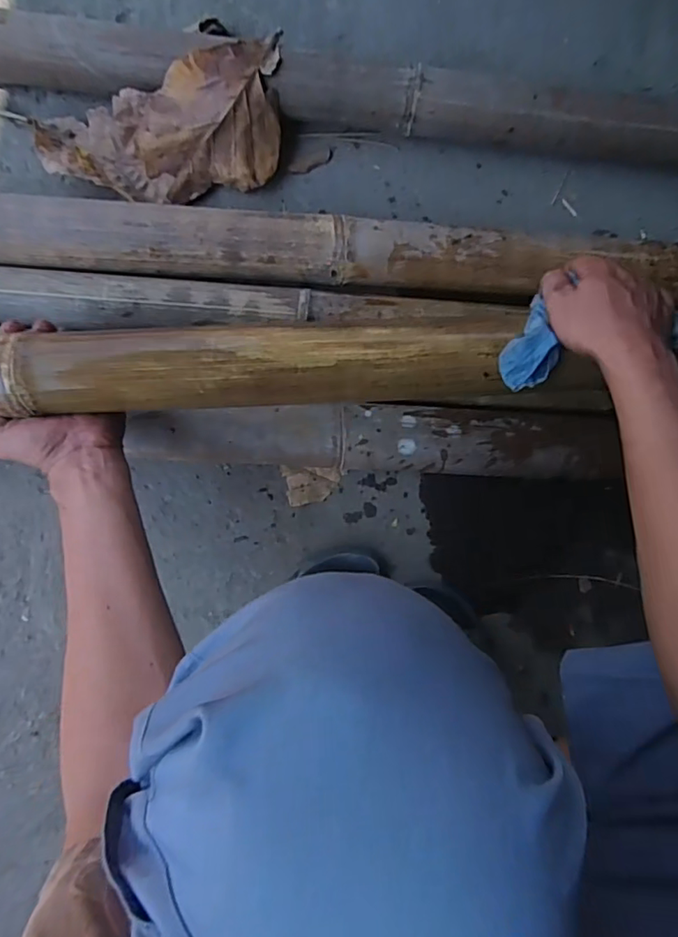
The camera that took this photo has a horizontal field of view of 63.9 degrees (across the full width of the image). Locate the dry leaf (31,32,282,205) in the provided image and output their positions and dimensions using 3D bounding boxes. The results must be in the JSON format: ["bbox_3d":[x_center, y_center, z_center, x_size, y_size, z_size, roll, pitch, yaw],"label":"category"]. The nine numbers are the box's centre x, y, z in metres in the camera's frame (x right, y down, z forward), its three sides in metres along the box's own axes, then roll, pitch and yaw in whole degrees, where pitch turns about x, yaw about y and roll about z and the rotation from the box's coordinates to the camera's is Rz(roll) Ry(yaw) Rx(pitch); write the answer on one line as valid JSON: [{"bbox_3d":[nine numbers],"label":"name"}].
[{"bbox_3d":[-0.188,-0.366,0.593,0.274,0.087,0.128,-16,86,-7],"label":"dry leaf"}]

